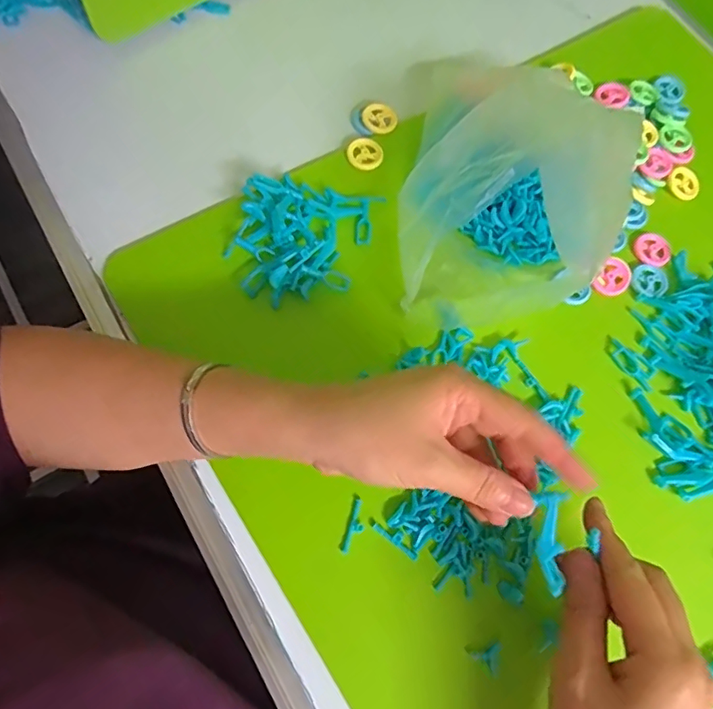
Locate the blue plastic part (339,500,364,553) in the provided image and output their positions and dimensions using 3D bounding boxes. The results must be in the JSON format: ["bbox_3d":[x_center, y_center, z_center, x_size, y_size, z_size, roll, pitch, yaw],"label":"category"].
[{"bbox_3d":[-0.001,0.109,0.331,0.010,0.004,0.033,21,67,-1],"label":"blue plastic part"}]

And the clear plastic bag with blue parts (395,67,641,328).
[{"bbox_3d":[0.105,-0.099,0.359,0.144,0.104,0.138,13,71,-1],"label":"clear plastic bag with blue parts"}]

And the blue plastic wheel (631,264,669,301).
[{"bbox_3d":[0.231,-0.058,0.415,0.031,0.004,0.026,-21,74,-16],"label":"blue plastic wheel"}]

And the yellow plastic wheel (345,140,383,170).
[{"bbox_3d":[0.007,-0.163,0.426,0.029,0.005,0.028,3,69,-8],"label":"yellow plastic wheel"}]

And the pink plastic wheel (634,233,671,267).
[{"bbox_3d":[0.240,-0.085,0.425,0.029,0.005,0.029,3,69,-8],"label":"pink plastic wheel"}]

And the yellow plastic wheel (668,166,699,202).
[{"bbox_3d":[0.278,-0.144,0.447,0.023,0.004,0.028,-43,88,4],"label":"yellow plastic wheel"}]

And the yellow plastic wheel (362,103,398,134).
[{"bbox_3d":[0.020,-0.198,0.441,0.026,0.005,0.030,-26,75,-17],"label":"yellow plastic wheel"}]

